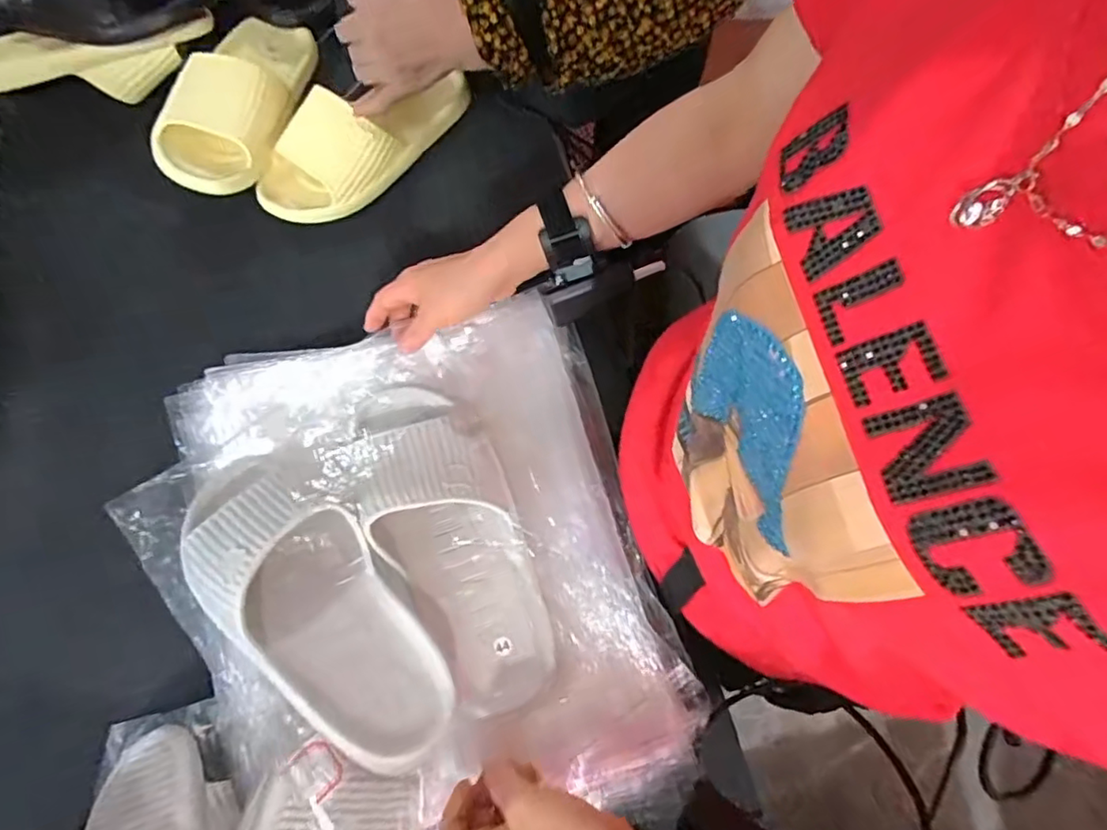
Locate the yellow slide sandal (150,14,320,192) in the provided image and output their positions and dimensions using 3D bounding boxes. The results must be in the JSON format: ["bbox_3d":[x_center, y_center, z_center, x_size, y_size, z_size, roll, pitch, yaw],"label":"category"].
[{"bbox_3d":[-0.314,-0.322,0.619,0.098,0.073,0.241,8,72,2],"label":"yellow slide sandal"}]

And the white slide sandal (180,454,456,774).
[{"bbox_3d":[-0.170,0.121,0.421,0.257,0.073,0.103,41,76,12],"label":"white slide sandal"}]

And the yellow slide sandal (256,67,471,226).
[{"bbox_3d":[-0.188,-0.282,0.616,0.100,0.070,0.241,40,76,12],"label":"yellow slide sandal"}]

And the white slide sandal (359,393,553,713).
[{"bbox_3d":[-0.078,0.082,0.451,0.099,0.061,0.257,-20,73,-7],"label":"white slide sandal"}]

